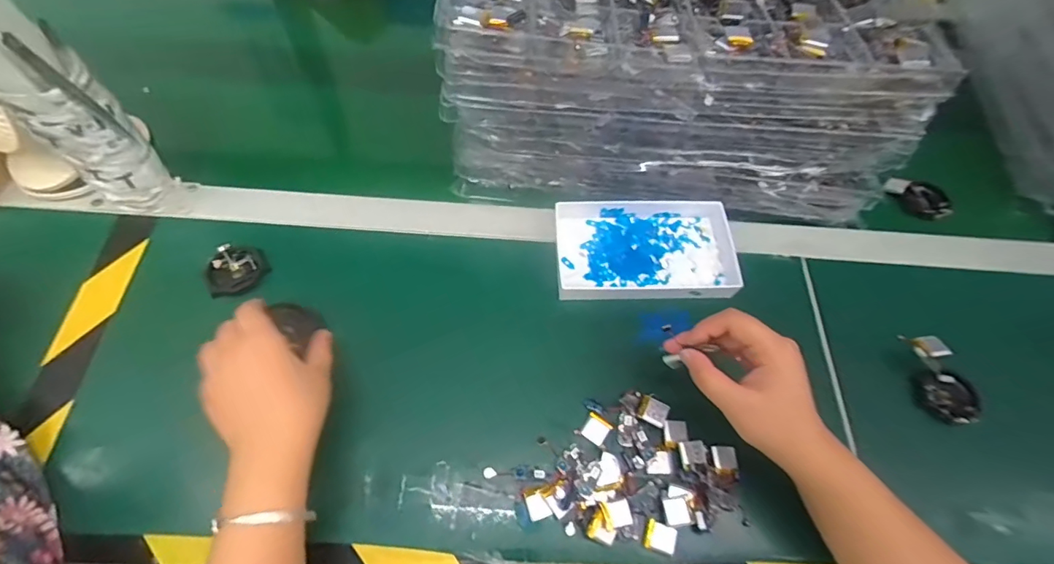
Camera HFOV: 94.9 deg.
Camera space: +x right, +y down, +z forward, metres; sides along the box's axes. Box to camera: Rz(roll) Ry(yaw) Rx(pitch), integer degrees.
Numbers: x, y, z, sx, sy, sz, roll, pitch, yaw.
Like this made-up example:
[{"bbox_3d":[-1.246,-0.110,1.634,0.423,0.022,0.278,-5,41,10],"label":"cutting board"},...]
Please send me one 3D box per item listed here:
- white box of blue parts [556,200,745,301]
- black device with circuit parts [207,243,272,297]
[{"bbox_3d":[0.117,-0.032,0.494,0.178,0.033,0.113,-2,62,-5],"label":"white box of blue parts"},{"bbox_3d":[-0.275,-0.012,0.458,0.050,0.015,0.045,-17,64,-13],"label":"black device with circuit parts"}]

